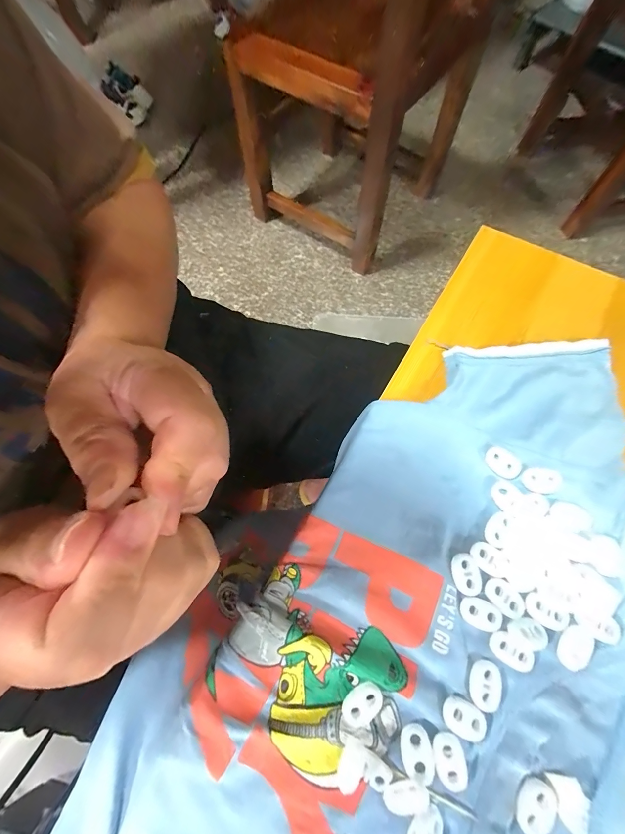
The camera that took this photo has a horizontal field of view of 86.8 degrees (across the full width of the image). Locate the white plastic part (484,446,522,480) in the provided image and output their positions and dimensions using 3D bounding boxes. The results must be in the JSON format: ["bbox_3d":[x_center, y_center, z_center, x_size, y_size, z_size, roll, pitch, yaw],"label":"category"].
[{"bbox_3d":[0.125,0.030,0.216,0.023,0.004,0.016,34,74,13],"label":"white plastic part"}]

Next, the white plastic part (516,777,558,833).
[{"bbox_3d":[0.108,0.188,0.158,0.016,0.004,0.022,34,74,13],"label":"white plastic part"}]

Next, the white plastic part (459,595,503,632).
[{"bbox_3d":[0.095,0.111,0.186,0.023,0.004,0.015,25,72,10],"label":"white plastic part"}]

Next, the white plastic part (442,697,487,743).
[{"bbox_3d":[0.078,0.156,0.171,0.023,0.005,0.015,24,72,10],"label":"white plastic part"}]

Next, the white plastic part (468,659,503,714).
[{"bbox_3d":[0.092,0.143,0.176,0.016,0.004,0.022,21,72,9],"label":"white plastic part"}]

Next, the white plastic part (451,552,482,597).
[{"bbox_3d":[0.091,0.092,0.193,0.016,0.004,0.022,-12,70,-3],"label":"white plastic part"}]

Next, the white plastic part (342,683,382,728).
[{"bbox_3d":[0.027,0.151,0.172,0.023,0.004,0.017,-36,73,-11],"label":"white plastic part"}]

